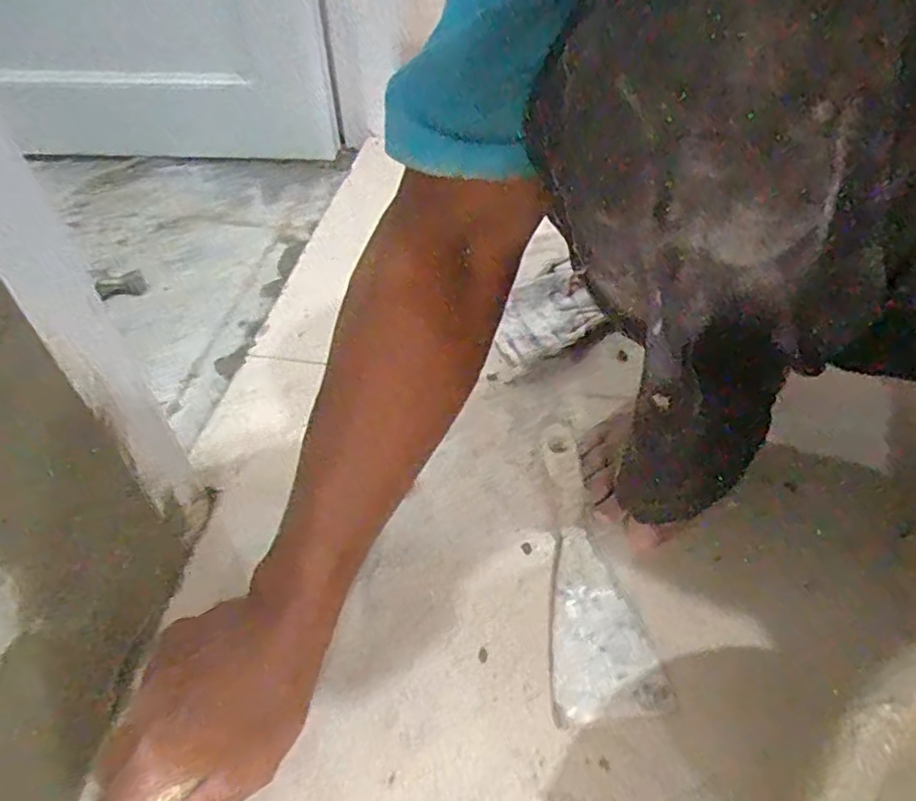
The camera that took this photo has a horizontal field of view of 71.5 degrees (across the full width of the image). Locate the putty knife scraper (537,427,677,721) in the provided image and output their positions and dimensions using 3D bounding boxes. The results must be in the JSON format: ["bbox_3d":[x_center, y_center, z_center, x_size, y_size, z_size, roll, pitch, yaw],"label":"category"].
[{"bbox_3d":[0.087,0.101,0.440,0.070,0.028,0.214,-3,48,-2],"label":"putty knife scraper"}]

